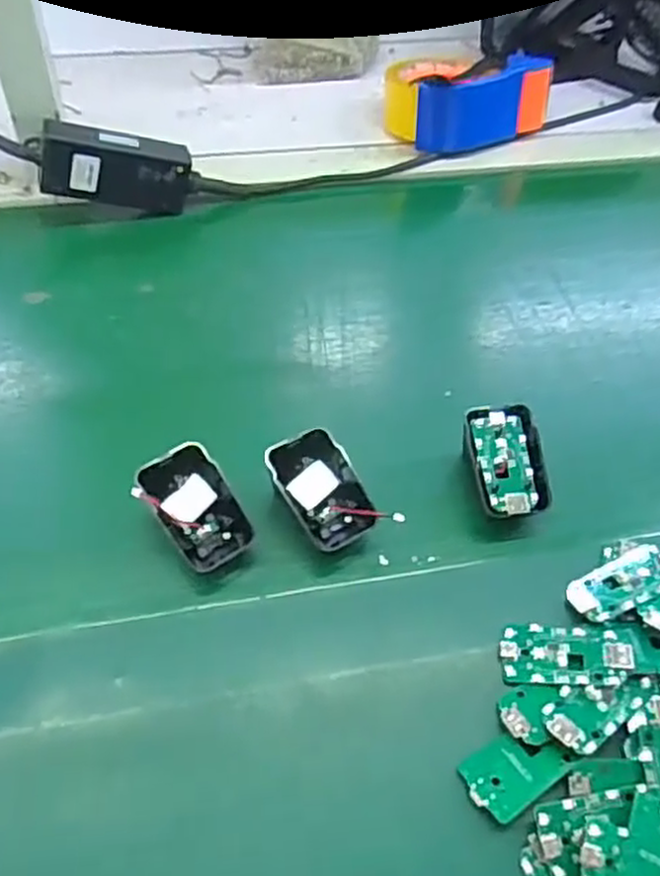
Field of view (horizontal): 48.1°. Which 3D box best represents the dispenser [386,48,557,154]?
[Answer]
[{"bbox_3d":[0.133,-0.322,0.710,0.148,0.077,0.058,-11,50,-13],"label":"dispenser"}]

